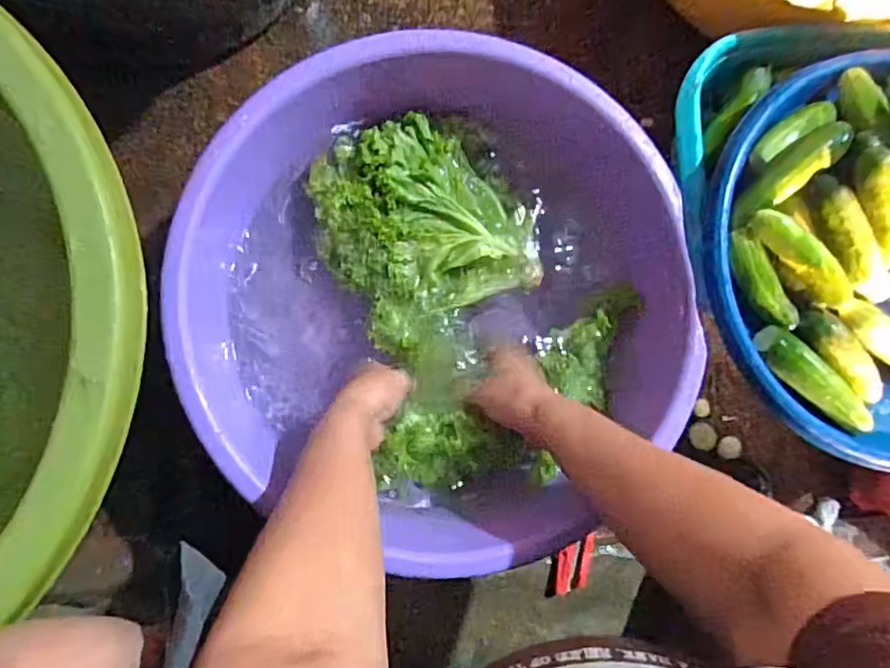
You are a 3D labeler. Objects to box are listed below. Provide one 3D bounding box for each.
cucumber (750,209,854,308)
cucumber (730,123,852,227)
[{"bbox_3d":[0.309,-0.066,0.504,0.107,0.025,0.025,45,83,-3],"label":"cucumber"},{"bbox_3d":[0.297,-0.138,0.509,0.116,0.024,0.031,-41,92,13],"label":"cucumber"}]

